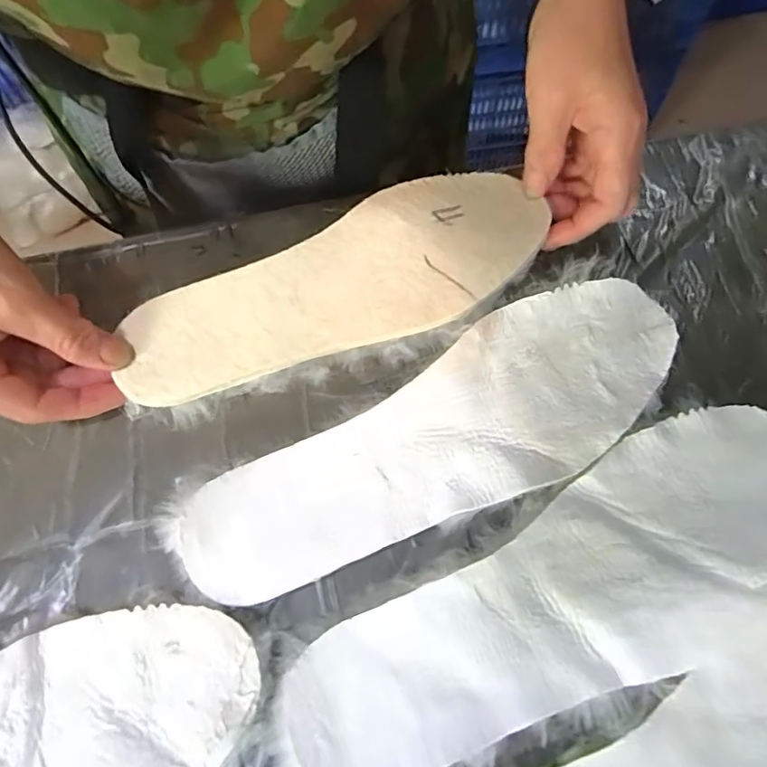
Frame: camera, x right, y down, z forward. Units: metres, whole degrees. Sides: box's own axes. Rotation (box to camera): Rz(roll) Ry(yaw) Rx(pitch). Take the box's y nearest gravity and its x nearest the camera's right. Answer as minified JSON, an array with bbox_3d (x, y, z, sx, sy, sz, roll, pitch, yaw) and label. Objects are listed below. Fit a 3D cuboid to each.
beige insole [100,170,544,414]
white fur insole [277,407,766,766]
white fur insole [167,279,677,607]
[{"bbox_3d":[-0.022,-0.055,0.282,0.238,0.012,0.088,-24,65,-7],"label":"beige insole"},{"bbox_3d":[0.083,0.090,0.218,0.254,0.009,0.080,-30,66,-12],"label":"white fur insole"},{"bbox_3d":[0.030,0.026,0.248,0.257,0.015,0.080,-26,65,-11],"label":"white fur insole"}]

